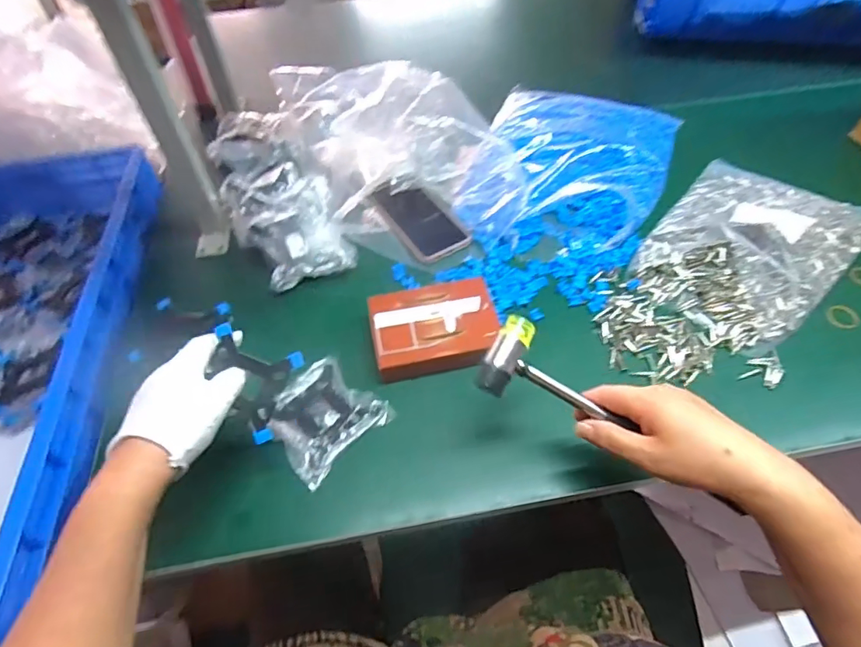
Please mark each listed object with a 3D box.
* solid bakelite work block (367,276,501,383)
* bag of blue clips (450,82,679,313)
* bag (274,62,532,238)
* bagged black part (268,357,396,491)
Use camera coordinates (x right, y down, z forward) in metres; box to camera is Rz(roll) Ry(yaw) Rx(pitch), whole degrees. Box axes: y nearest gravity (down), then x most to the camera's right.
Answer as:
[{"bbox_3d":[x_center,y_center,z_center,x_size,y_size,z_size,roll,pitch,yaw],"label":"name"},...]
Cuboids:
[{"bbox_3d":[0.005,0.008,0.564,0.136,0.030,0.113,-9,53,-3],"label":"solid bakelite work block"},{"bbox_3d":[0.177,-0.197,0.686,0.269,0.062,0.424,17,56,16],"label":"bag of blue clips"},{"bbox_3d":[-0.054,-0.269,0.713,0.269,0.127,0.332,-16,54,-9],"label":"bag"},{"bbox_3d":[-0.112,0.093,0.515,0.105,0.015,0.106,-39,60,-23],"label":"bagged black part"}]

